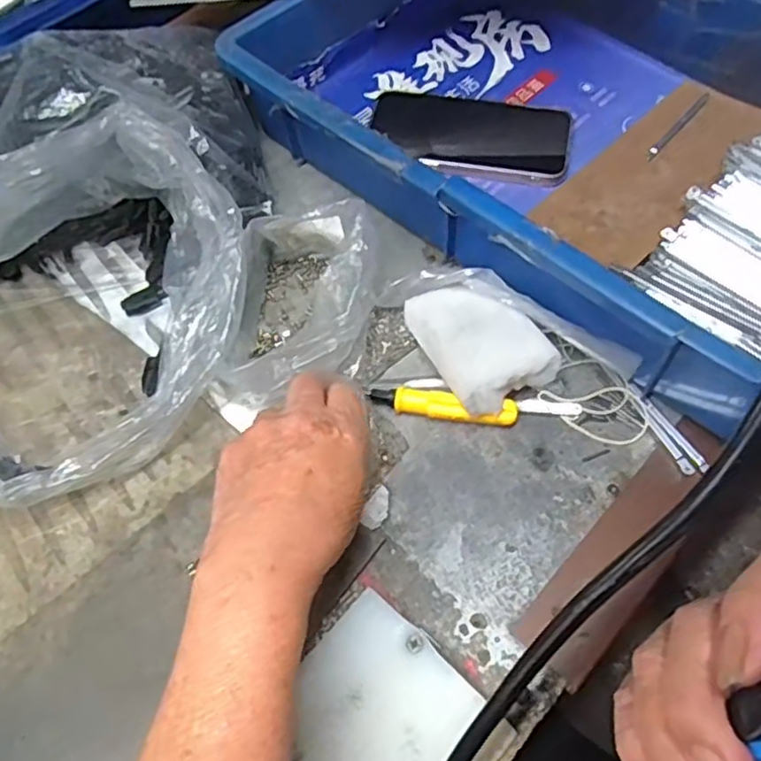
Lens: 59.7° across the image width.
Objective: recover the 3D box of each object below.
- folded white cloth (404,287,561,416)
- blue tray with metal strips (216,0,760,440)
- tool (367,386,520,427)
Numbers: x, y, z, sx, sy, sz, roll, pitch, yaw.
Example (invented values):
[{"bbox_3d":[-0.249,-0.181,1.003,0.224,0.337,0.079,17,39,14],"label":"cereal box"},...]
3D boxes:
[{"bbox_3d":[0.059,-0.023,0.384,0.061,0.017,0.081,-22,62,-11],"label":"folded white cloth"},{"bbox_3d":[0.132,-0.177,0.452,0.432,0.106,0.283,39,68,21],"label":"blue tray with metal strips"},{"bbox_3d":[0.035,0.015,0.378,0.084,0.015,0.016,10,61,7],"label":"tool"}]

